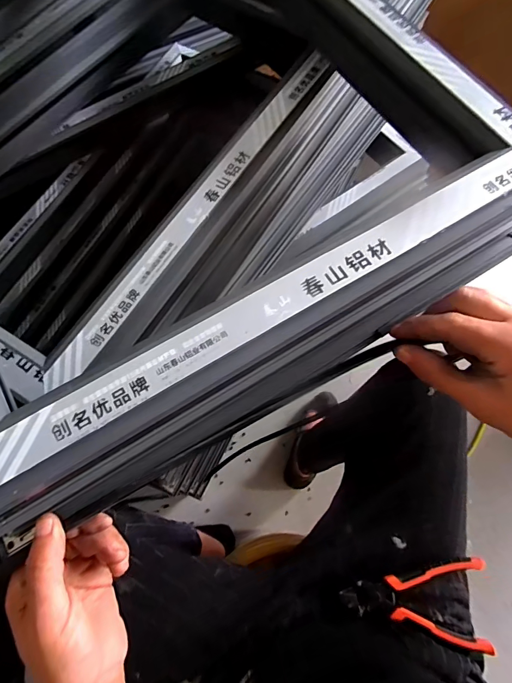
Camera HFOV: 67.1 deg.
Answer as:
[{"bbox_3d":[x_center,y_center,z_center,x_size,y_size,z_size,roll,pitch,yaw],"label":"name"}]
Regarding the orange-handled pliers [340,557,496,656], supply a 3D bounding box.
[{"bbox_3d":[0.182,0.289,0.442,0.156,0.021,0.087,7,70,2],"label":"orange-handled pliers"}]

